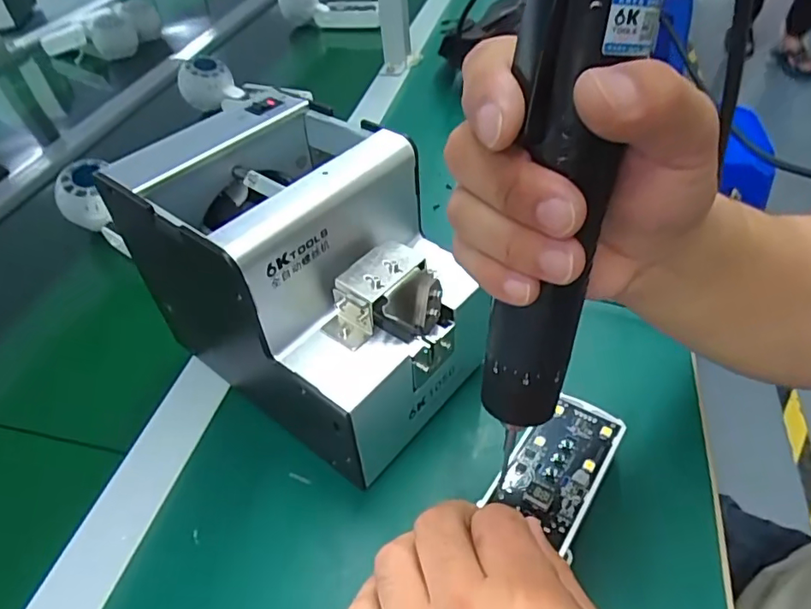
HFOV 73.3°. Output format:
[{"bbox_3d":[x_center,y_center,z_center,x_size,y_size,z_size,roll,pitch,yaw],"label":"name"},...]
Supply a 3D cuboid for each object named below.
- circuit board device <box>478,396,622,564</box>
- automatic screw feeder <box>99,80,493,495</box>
[{"bbox_3d":[0.079,0.081,0.287,0.047,0.009,0.082,24,52,24],"label":"circuit board device"},{"bbox_3d":[-0.052,-0.019,0.319,0.168,0.132,0.122,28,54,29],"label":"automatic screw feeder"}]

